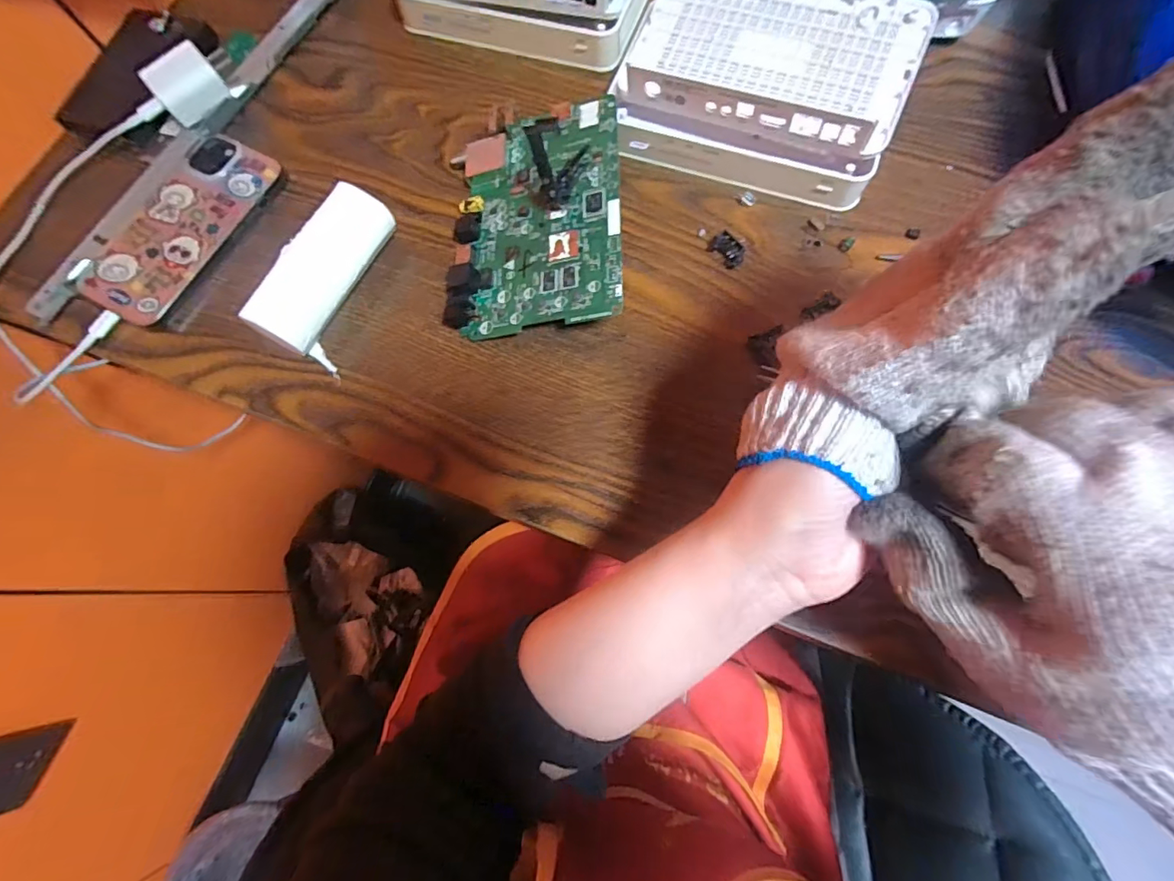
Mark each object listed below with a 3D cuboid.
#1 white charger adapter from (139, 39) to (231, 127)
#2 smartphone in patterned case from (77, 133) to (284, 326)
[{"bbox_3d":[-0.283,-0.253,0.357,0.043,0.028,0.036,-38,76,-9],"label":"white charger adapter"},{"bbox_3d":[-0.277,-0.147,0.342,0.071,0.008,0.143,28,74,4],"label":"smartphone in patterned case"}]

